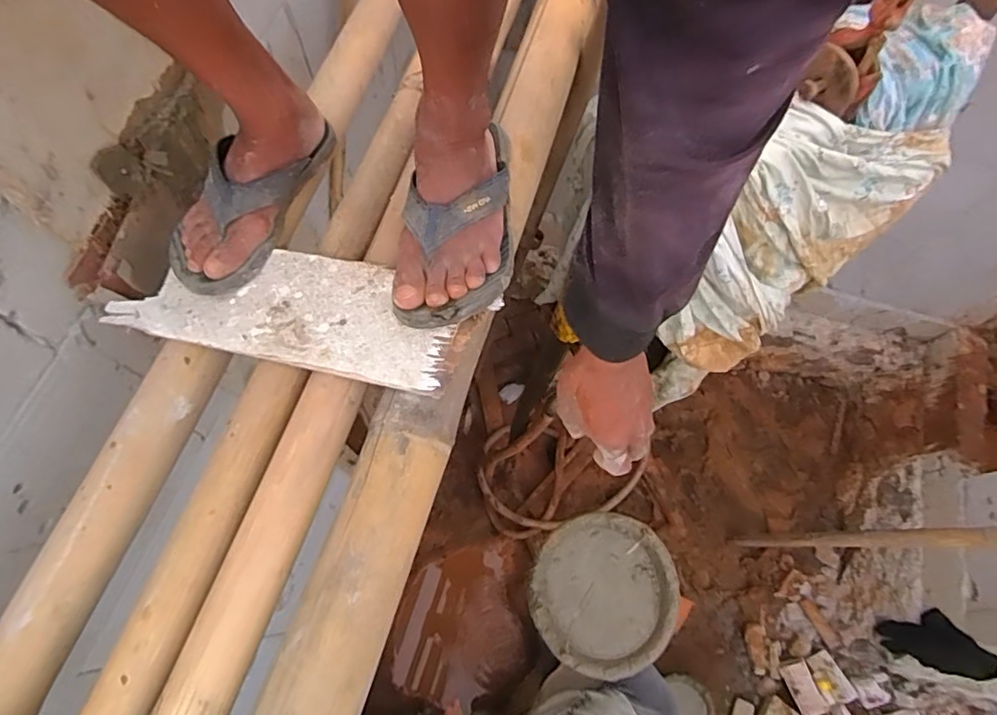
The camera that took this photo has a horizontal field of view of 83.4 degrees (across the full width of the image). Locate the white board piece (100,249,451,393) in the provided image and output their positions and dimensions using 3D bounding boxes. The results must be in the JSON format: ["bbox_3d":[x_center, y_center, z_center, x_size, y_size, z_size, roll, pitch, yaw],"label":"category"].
[{"bbox_3d":[-0.216,-0.052,0.551,0.354,0.009,0.119,10,66,14],"label":"white board piece"}]

